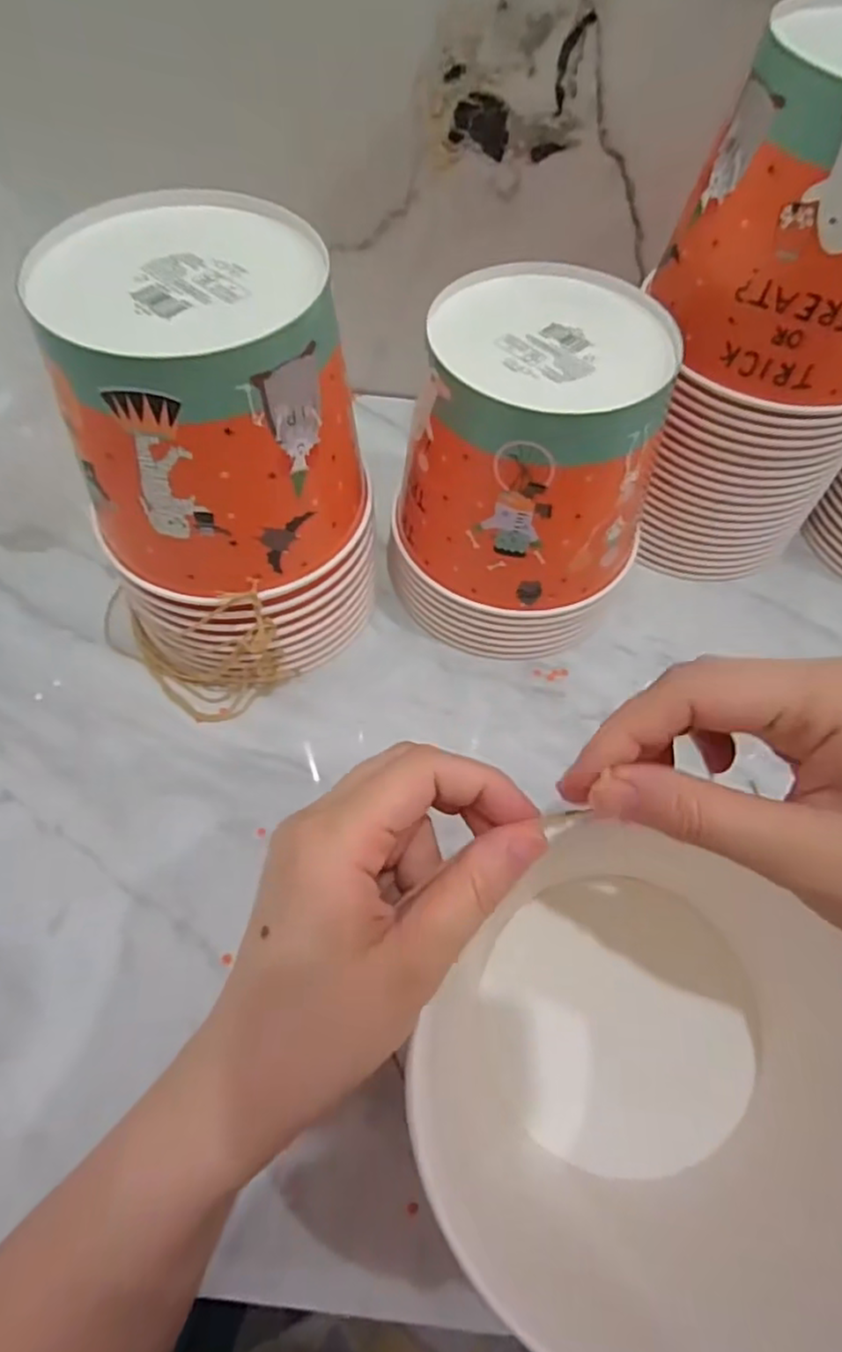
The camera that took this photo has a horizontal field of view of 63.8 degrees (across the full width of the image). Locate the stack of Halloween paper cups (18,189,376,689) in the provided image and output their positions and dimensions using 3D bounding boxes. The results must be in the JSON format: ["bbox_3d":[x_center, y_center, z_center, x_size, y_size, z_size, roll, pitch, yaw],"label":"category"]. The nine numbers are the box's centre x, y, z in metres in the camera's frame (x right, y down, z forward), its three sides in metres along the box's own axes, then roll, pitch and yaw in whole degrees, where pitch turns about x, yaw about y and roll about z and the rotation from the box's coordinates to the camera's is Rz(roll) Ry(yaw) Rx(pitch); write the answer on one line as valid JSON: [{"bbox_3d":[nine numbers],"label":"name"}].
[{"bbox_3d":[-0.105,-0.109,0.379,0.146,0.214,0.141,-16,62,-11],"label":"stack of Halloween paper cups"}]

